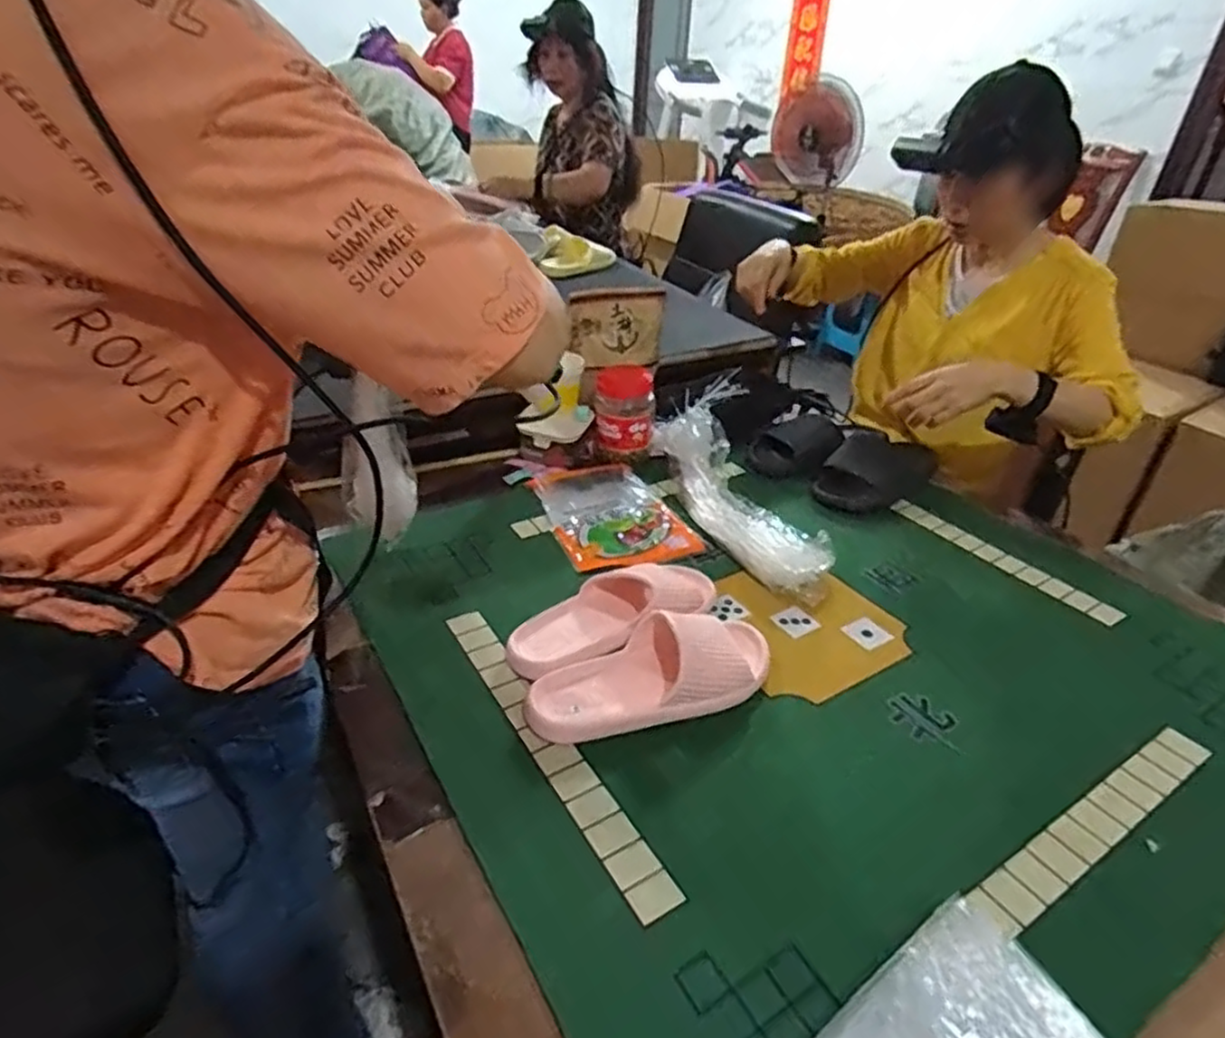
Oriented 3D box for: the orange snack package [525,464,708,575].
[{"bbox_3d":[-0.002,-0.012,1.035,0.182,0.017,0.258,-11,36,-20],"label":"orange snack package"}]

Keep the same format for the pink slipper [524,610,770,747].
[{"bbox_3d":[0.044,0.150,0.732,0.269,0.066,0.110,-12,33,-18],"label":"pink slipper"}]

